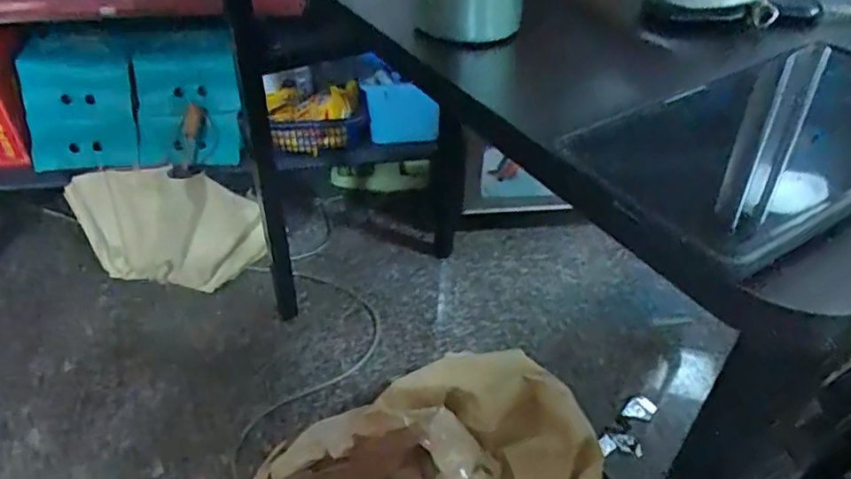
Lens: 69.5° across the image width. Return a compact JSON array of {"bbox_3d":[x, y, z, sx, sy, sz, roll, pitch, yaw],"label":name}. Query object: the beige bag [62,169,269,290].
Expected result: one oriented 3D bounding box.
[{"bbox_3d":[-0.500,-0.013,1.157,0.363,0.228,0.105,3,40,2],"label":"beige bag"}]

